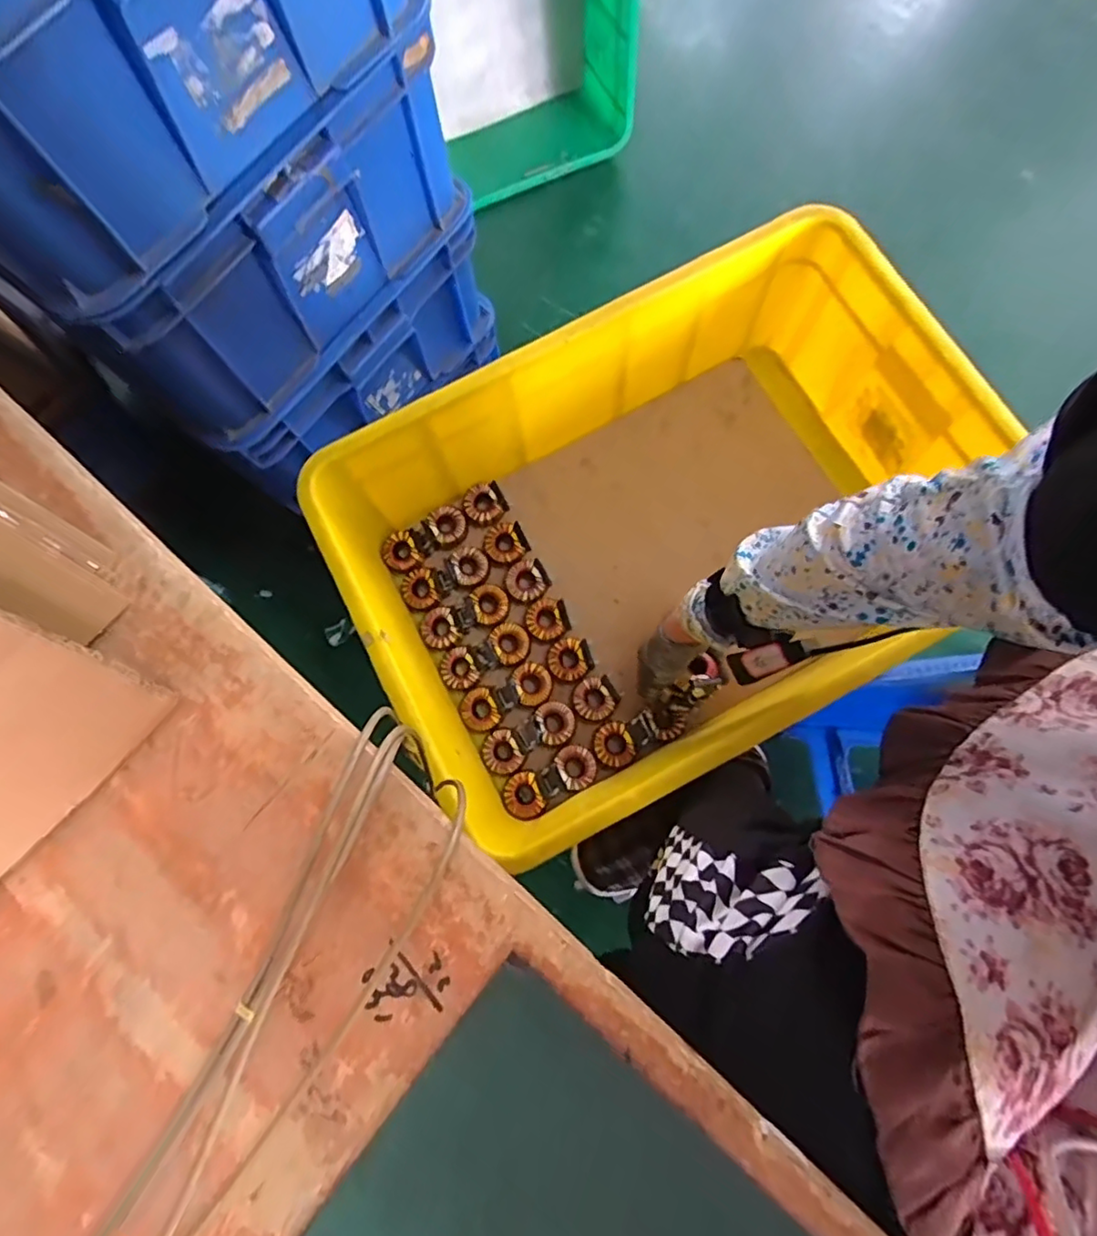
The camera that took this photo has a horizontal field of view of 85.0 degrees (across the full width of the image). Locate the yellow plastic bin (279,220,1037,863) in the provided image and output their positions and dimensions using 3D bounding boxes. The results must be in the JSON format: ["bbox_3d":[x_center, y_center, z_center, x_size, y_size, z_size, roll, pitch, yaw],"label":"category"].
[{"bbox_3d":[0.112,-0.080,0.625,0.585,0.219,0.412,-29,78,-3],"label":"yellow plastic bin"}]

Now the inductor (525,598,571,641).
[{"bbox_3d":[-0.001,0.002,0.692,0.048,0.016,0.047,-13,78,1],"label":"inductor"}]

